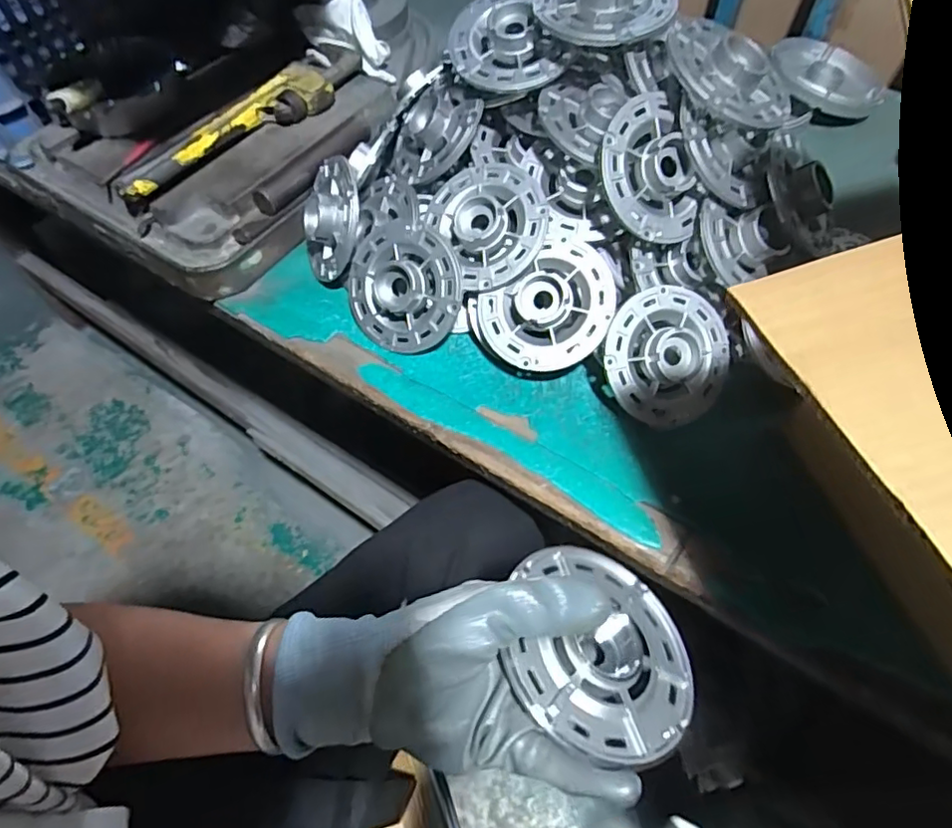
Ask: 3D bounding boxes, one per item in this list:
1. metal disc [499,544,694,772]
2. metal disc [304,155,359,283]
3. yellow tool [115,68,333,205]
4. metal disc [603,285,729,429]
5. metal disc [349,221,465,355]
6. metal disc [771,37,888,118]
[{"bbox_3d":[0.067,0.119,0.307,0.099,0.013,0.109,17,41,-17],"label":"metal disc"},{"bbox_3d":[-0.136,-0.178,0.546,0.028,0.108,0.083,-1,17,-39],"label":"metal disc"},{"bbox_3d":[-0.246,-0.281,0.583,0.227,0.030,0.045,-39,66,-21],"label":"yellow tool"},{"bbox_3d":[0.156,-0.046,0.474,0.108,0.023,0.109,0,91,-16],"label":"metal disc"},{"bbox_3d":[-0.064,-0.107,0.509,0.105,0.105,0.025,33,20,16],"label":"metal disc"},{"bbox_3d":[0.431,-0.408,0.716,0.136,0.033,0.137,8,58,5],"label":"metal disc"}]

